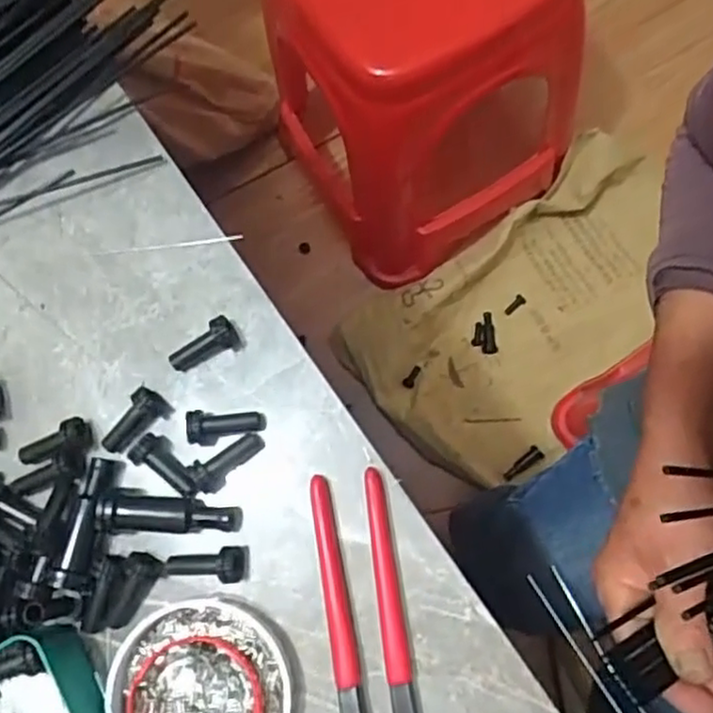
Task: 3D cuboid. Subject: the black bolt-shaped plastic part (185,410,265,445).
[{"bbox_3d":[-0.069,0.037,0.374,0.040,0.011,0.017,-4,78,5],"label":"black bolt-shaped plastic part"}]

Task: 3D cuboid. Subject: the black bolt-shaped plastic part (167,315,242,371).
[{"bbox_3d":[-0.083,-0.005,0.384,0.039,0.015,0.017,-32,79,10],"label":"black bolt-shaped plastic part"}]

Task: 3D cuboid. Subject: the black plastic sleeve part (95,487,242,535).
[{"bbox_3d":[-0.097,0.081,0.365,0.070,0.018,0.021,-1,78,6],"label":"black plastic sleeve part"}]

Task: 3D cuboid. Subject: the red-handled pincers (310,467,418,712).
[{"bbox_3d":[0.009,0.157,0.337,0.037,0.017,0.198,-10,77,4],"label":"red-handled pincers"}]

